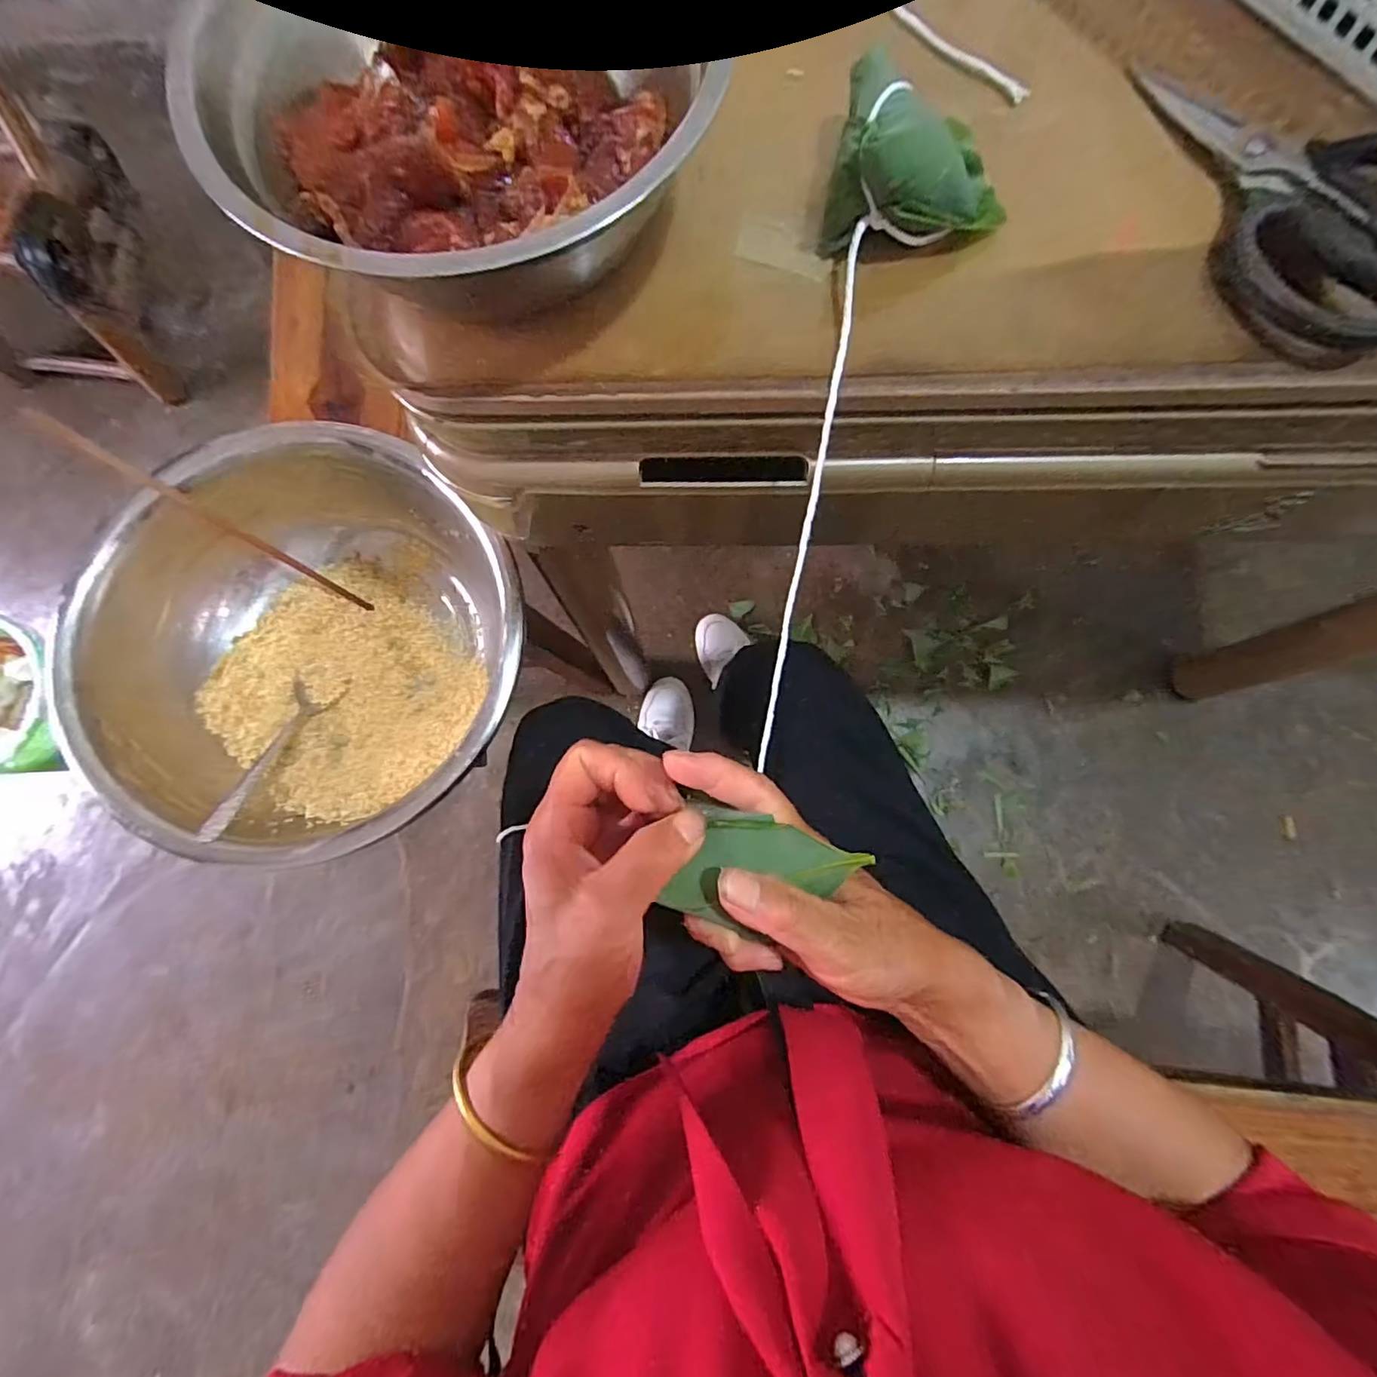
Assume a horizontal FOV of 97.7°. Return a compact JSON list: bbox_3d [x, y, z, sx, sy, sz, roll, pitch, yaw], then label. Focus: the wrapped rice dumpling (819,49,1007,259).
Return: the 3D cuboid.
[{"bbox_3d":[0.098,-0.222,0.251,0.077,0.054,0.043,-24,79,-2],"label":"wrapped rice dumpling"}]

